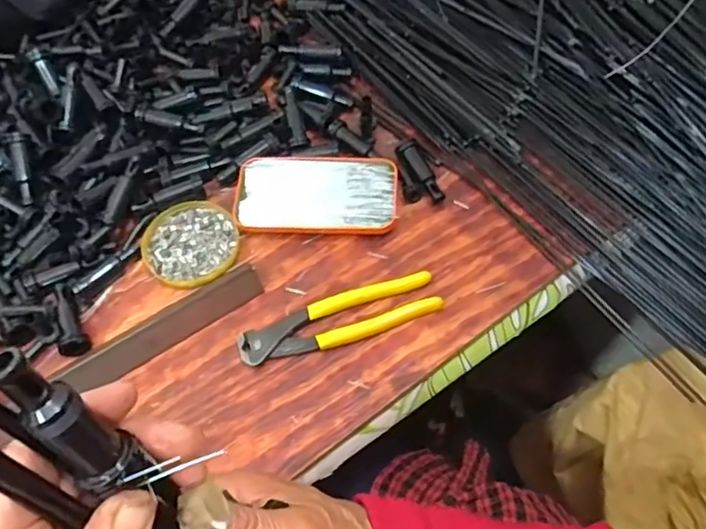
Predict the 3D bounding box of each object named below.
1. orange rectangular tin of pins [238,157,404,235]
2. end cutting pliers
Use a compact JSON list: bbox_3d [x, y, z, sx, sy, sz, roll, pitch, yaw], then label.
[{"bbox_3d":[-0.033,-0.067,0.550,0.145,0.016,0.080,3,63,3],"label":"orange rectangular tin of pins"},{"bbox_3d":[-0.011,0.046,0.491,0.163,0.013,0.042,-19,64,-8],"label":"end cutting pliers"}]

